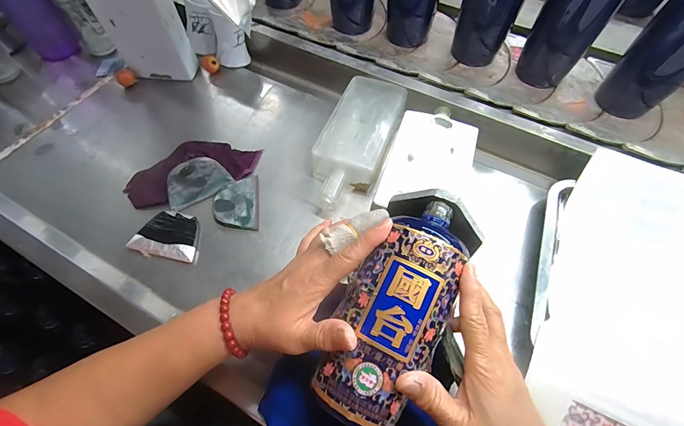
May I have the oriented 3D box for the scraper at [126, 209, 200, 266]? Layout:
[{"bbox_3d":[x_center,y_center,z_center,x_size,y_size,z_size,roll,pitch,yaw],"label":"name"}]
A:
[{"bbox_3d":[-0.217,0.027,0.413,0.084,0.013,0.062,6,62,5],"label":"scraper"}]

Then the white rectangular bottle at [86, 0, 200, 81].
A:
[{"bbox_3d":[-0.307,-0.296,0.496,0.113,0.188,0.056,5,63,4],"label":"white rectangular bottle"}]

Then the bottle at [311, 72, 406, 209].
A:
[{"bbox_3d":[0.021,-0.103,0.456,0.092,0.044,0.219,18,65,10],"label":"bottle"}]

